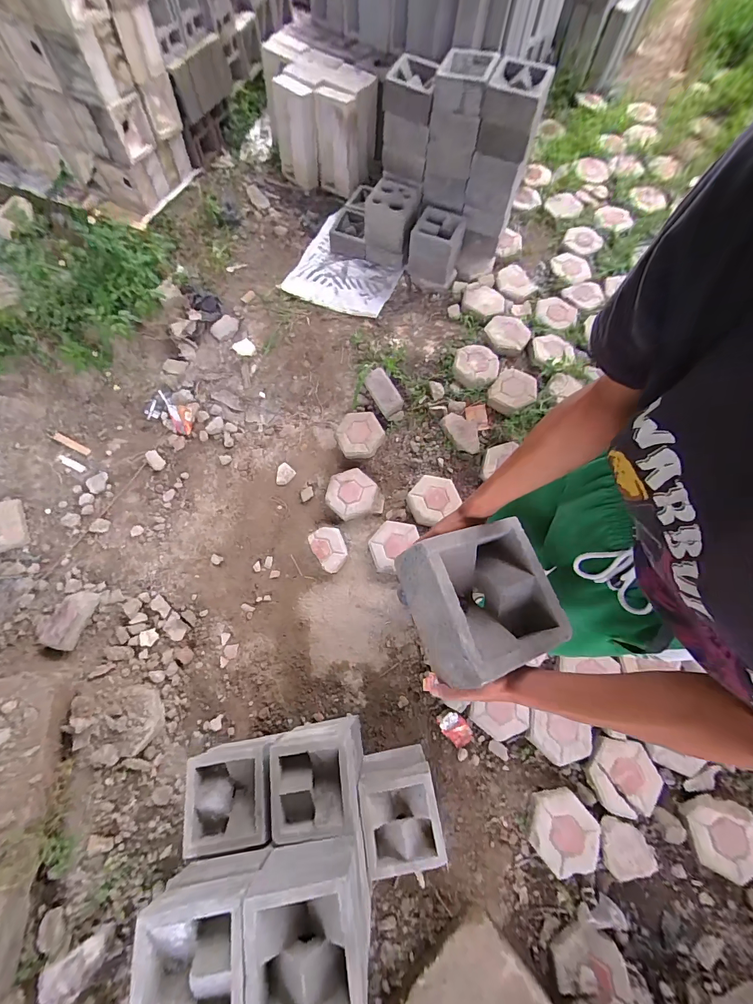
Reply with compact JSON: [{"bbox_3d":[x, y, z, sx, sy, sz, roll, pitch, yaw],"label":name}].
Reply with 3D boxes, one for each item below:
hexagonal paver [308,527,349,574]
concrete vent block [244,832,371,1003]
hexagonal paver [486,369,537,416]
[{"bbox_3d":[-0.186,0.185,1.480,0.131,0.047,0.187,-25,71,-7],"label":"hexagonal paver"},{"bbox_3d":[-0.125,0.836,0.734,0.209,0.188,0.205,-7,70,-1],"label":"concrete vent block"},{"bbox_3d":[0.592,-0.479,1.593,0.177,0.049,0.196,37,75,14],"label":"hexagonal paver"}]

